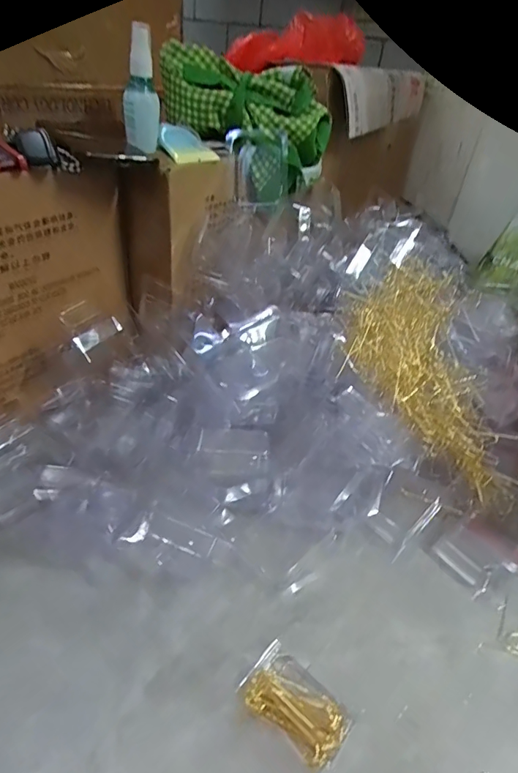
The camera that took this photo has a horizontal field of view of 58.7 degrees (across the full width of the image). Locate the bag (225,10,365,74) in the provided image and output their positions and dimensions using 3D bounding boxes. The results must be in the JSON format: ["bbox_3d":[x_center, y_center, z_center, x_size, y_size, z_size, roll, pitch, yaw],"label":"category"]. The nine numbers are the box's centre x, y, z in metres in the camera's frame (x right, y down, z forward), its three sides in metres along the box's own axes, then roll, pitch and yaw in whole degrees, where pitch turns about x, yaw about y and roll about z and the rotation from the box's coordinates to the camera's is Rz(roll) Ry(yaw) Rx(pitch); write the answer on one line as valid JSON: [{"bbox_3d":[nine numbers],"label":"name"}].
[{"bbox_3d":[0.055,-0.491,0.660,0.188,0.071,0.062,8,36,1],"label":"bag"}]

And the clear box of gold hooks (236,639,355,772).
[{"bbox_3d":[0.029,0.232,0.338,0.076,0.015,0.049,30,42,28],"label":"clear box of gold hooks"}]

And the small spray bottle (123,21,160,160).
[{"bbox_3d":[-0.128,-0.317,0.500,0.036,0.119,0.037,0,37,-9],"label":"small spray bottle"}]

